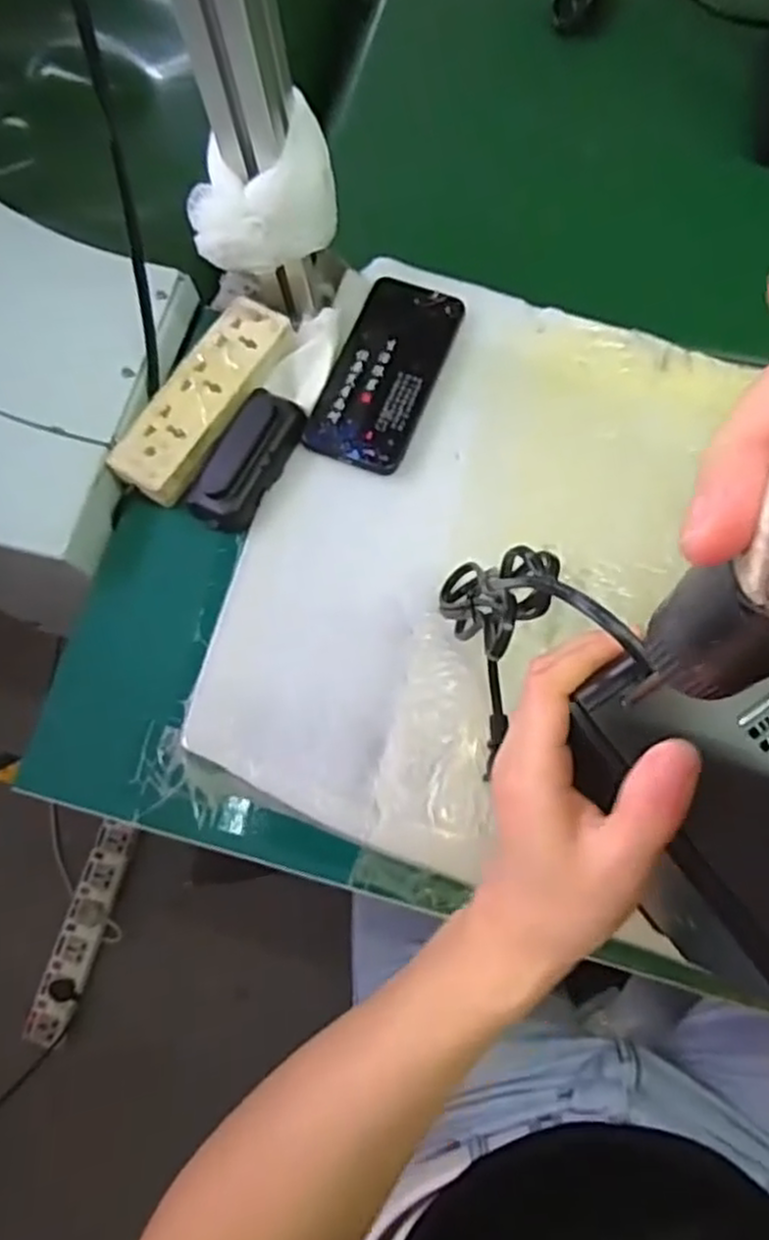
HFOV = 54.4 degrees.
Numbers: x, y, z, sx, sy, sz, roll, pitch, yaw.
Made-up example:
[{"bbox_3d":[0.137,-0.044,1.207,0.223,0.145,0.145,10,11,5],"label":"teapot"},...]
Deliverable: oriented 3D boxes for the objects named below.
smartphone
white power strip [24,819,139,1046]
[{"bbox_3d":[0.001,-0.187,0.560,0.077,0.012,0.156,19,75,10],"label":"smartphone"},{"bbox_3d":[-0.489,0.498,1.213,0.068,0.030,0.336,16,74,6],"label":"white power strip"}]

